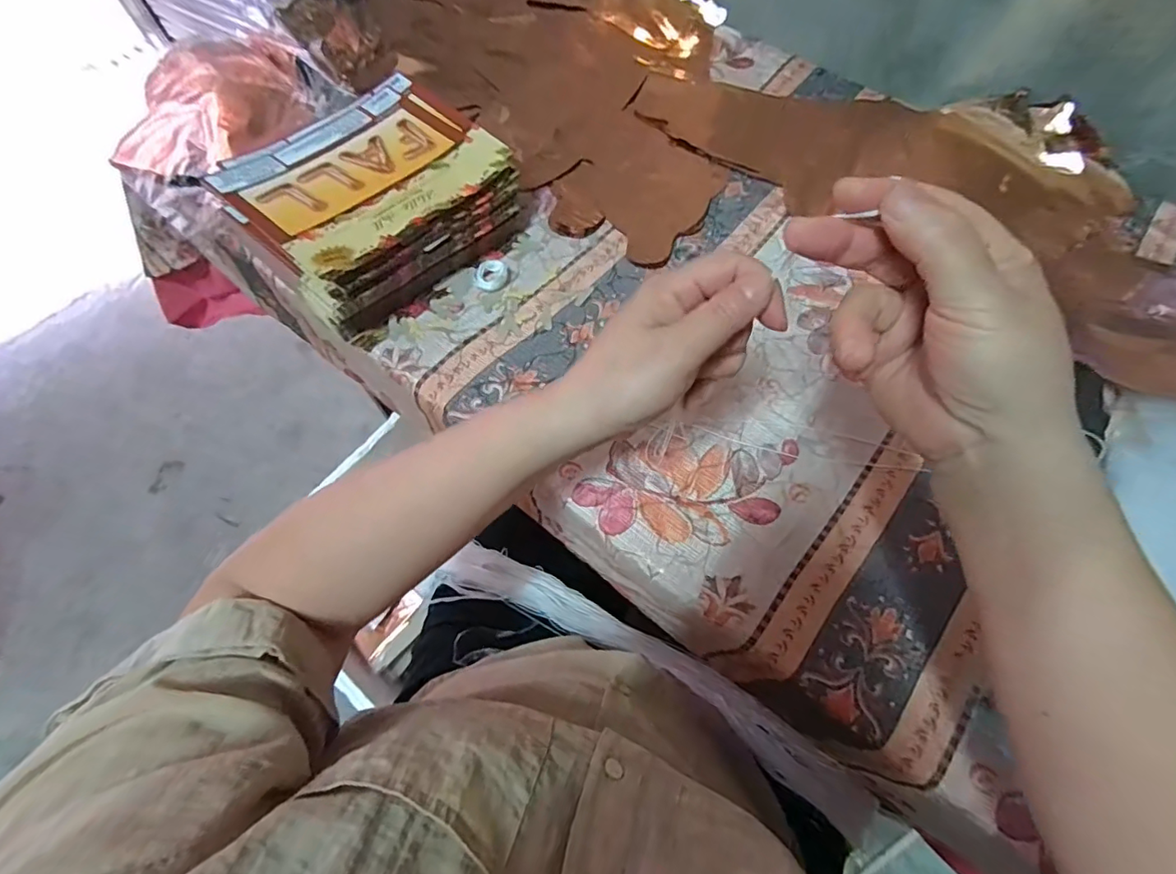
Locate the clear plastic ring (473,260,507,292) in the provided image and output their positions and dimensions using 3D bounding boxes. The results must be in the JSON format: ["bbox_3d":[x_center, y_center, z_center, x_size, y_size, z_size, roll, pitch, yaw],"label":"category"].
[{"bbox_3d":[-0.090,-0.150,0.489,0.028,0.007,0.033,18,67,9],"label":"clear plastic ring"}]

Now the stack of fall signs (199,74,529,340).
[{"bbox_3d":[-0.189,-0.217,0.483,0.183,0.077,0.228,41,72,17],"label":"stack of fall signs"}]

